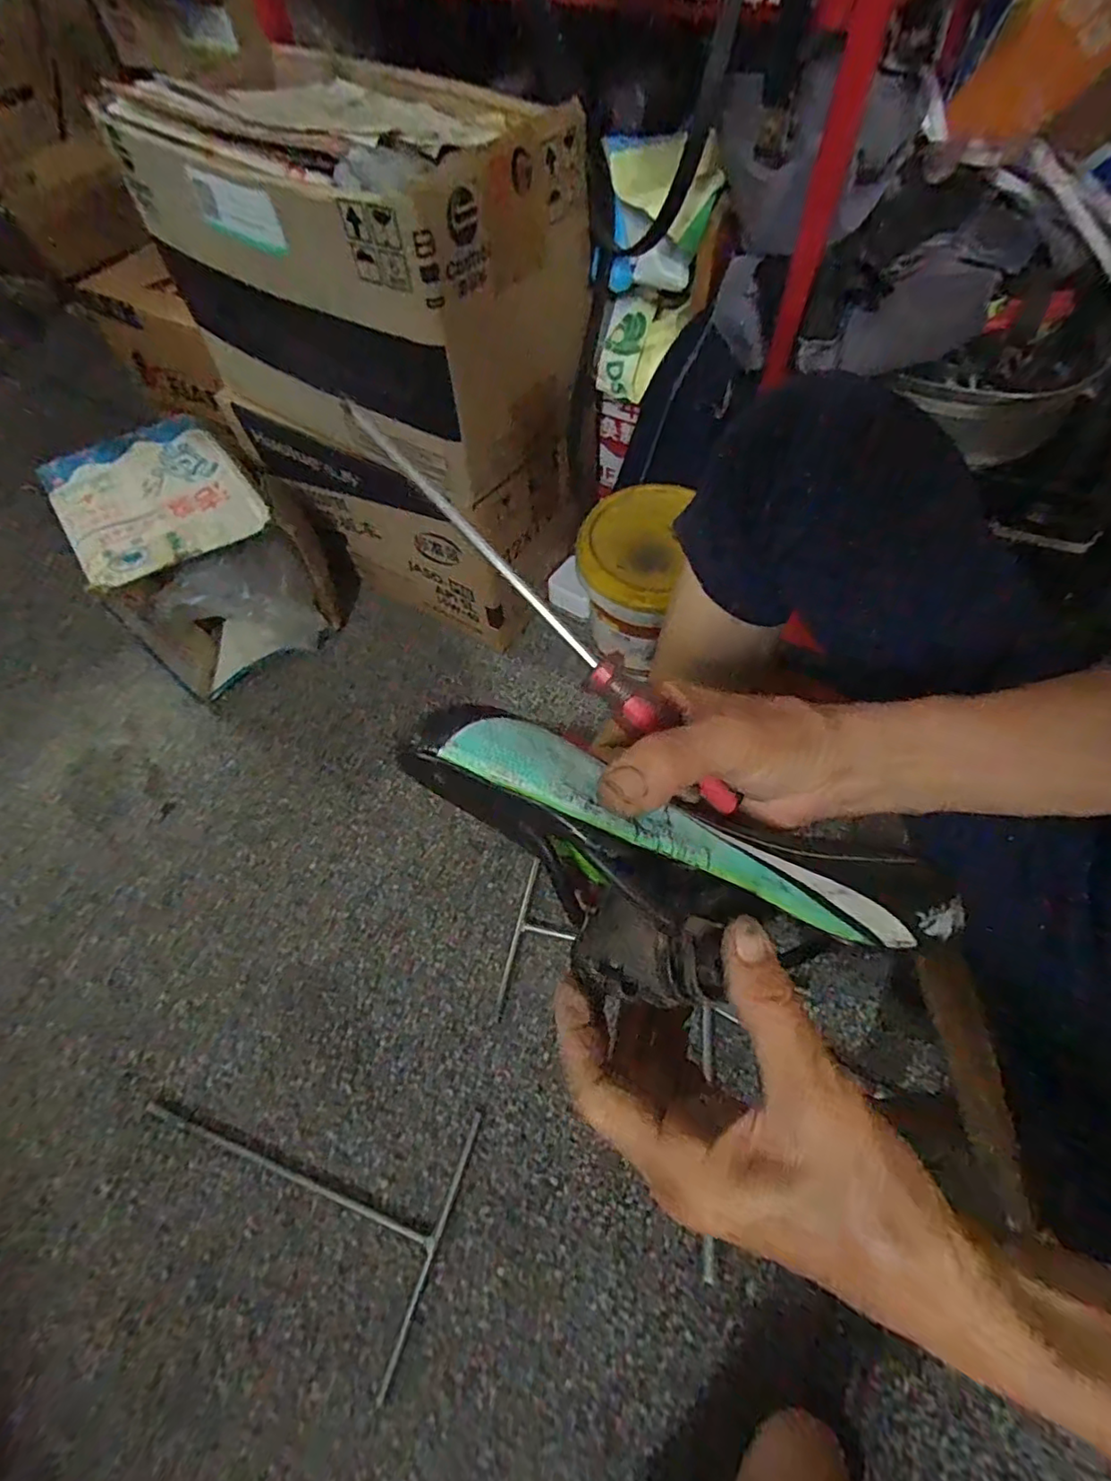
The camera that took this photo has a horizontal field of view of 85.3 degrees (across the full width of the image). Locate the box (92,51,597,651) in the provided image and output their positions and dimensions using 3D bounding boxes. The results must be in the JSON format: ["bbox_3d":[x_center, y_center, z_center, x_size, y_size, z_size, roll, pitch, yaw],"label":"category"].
[{"bbox_3d":[-0.170,-0.407,0.691,0.394,0.469,0.258,30,66,18],"label":"box"}]

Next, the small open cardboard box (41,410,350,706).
[{"bbox_3d":[-0.437,-0.241,0.777,0.235,0.213,0.269,-27,63,-13],"label":"small open cardboard box"}]

